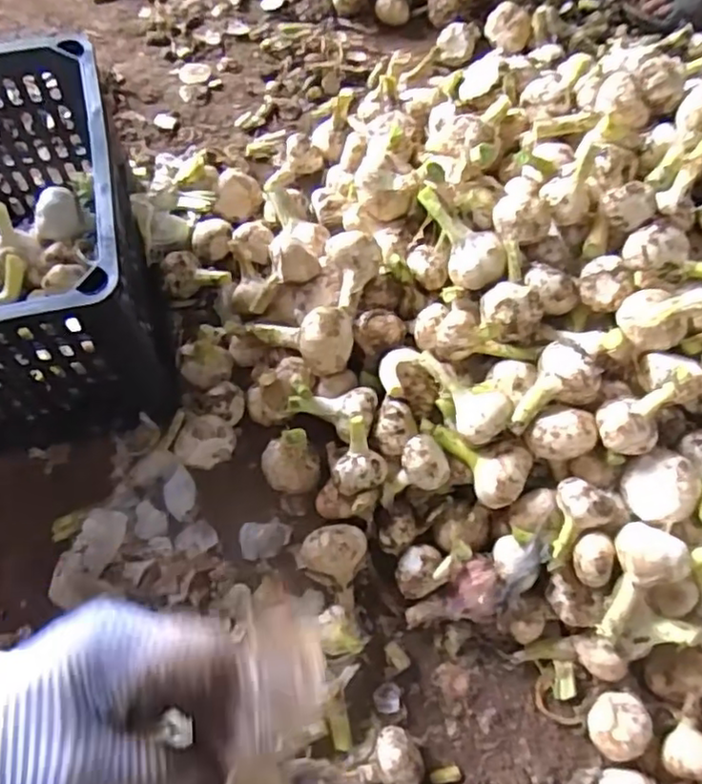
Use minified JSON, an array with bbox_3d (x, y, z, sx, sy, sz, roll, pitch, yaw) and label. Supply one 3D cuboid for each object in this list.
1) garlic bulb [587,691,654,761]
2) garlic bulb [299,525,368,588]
[{"bbox_3d":[0.227,0.286,0.554,0.045,0.043,0.050,3,63,-2],"label":"garlic bulb"},{"bbox_3d":[-0.015,0.150,0.602,0.055,0.053,0.050,20,64,7],"label":"garlic bulb"}]

